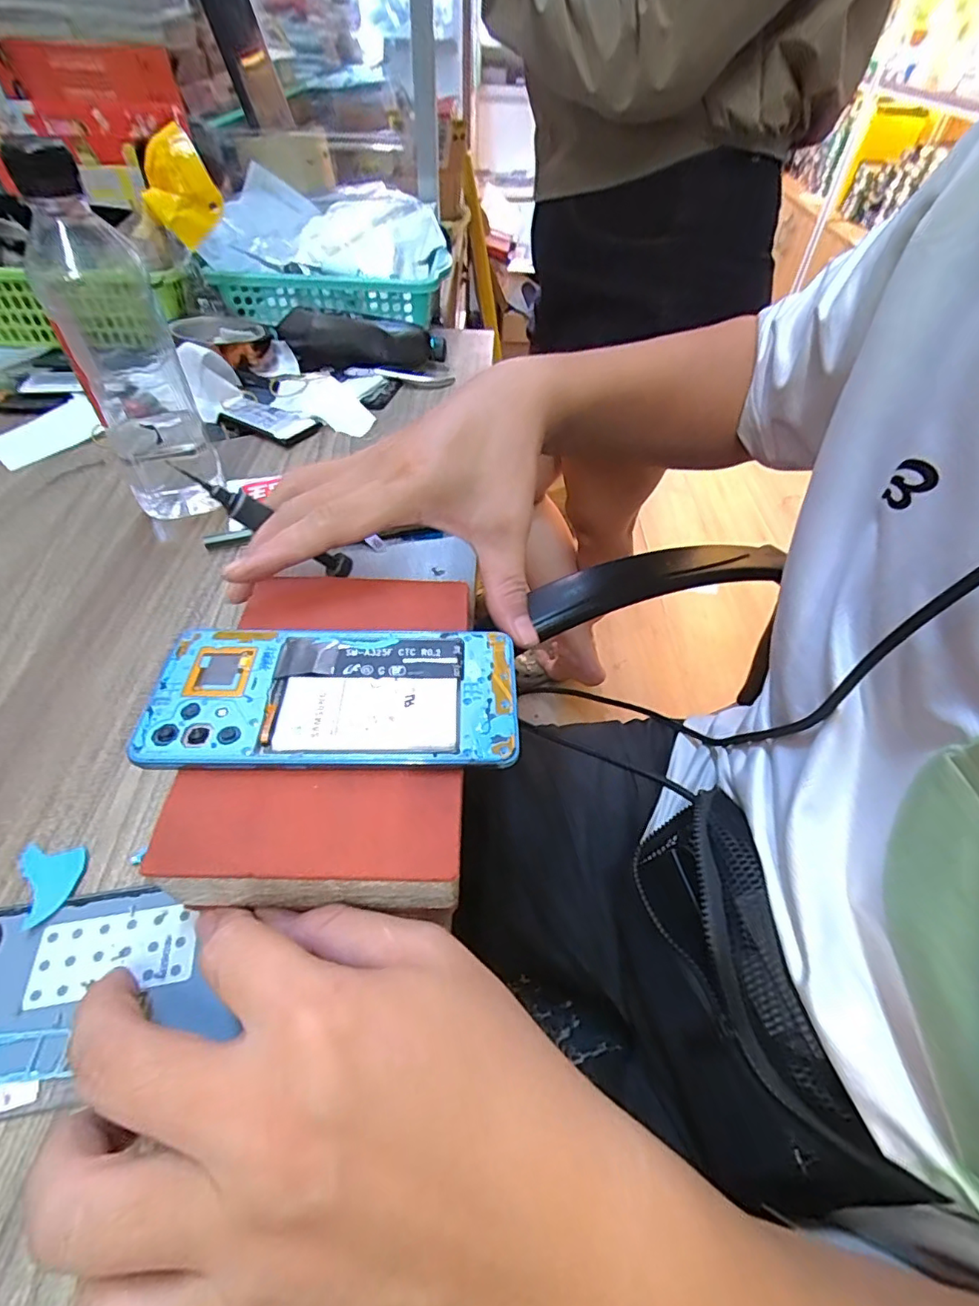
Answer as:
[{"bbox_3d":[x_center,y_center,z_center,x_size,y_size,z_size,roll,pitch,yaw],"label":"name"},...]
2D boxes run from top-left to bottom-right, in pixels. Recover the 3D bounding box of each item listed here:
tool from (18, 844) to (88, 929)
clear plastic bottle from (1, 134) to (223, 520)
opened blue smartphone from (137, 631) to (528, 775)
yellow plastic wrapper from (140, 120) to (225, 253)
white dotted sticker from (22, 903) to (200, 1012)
[{"bbox_3d":[-0.185,0.093,0.236,0.023,0.004,0.037,-27,55,-21],"label":"tool"},{"bbox_3d":[-0.228,-0.185,0.348,0.057,0.194,0.057,-21,53,-17],"label":"clear plastic bottle"},{"bbox_3d":[-0.069,0.019,0.249,0.157,0.008,0.071,1,50,-2],"label":"opened blue smartphone"},{"bbox_3d":[-0.258,-0.388,0.464,0.061,0.066,0.053,-18,52,-15],"label":"yellow plastic wrapper"},{"bbox_3d":[-0.147,0.117,0.219,0.058,0.004,0.028,-8,50,-7],"label":"white dotted sticker"}]

